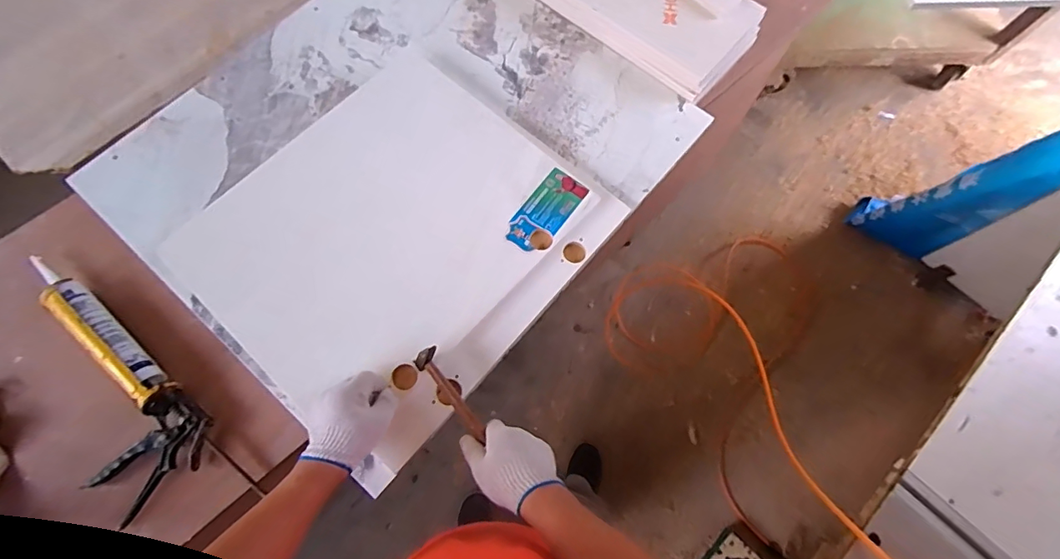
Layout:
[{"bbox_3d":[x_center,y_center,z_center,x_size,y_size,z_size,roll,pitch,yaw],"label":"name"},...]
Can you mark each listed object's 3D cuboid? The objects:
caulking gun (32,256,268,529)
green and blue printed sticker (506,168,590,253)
[{"bbox_3d":[-0.601,0.177,0.718,0.475,0.067,0.161,41,75,12],"label":"caulking gun"},{"bbox_3d":[0.026,-0.109,0.807,0.072,0.008,0.148,35,74,11],"label":"green and blue printed sticker"}]

